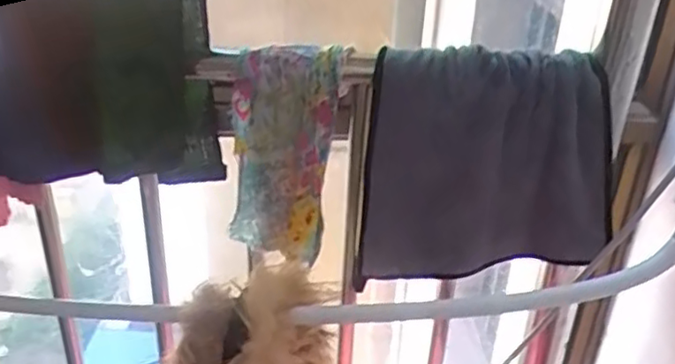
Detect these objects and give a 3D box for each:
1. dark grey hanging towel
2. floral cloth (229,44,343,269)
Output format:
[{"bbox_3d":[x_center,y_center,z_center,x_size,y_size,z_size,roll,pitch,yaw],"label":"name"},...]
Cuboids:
[{"bbox_3d":[0.159,-0.013,0.665,0.251,0.239,0.076,-3,29,-10],"label":"dark grey hanging towel"},{"bbox_3d":[-0.056,-0.026,0.663,0.100,0.212,0.072,7,29,8],"label":"floral cloth"}]

